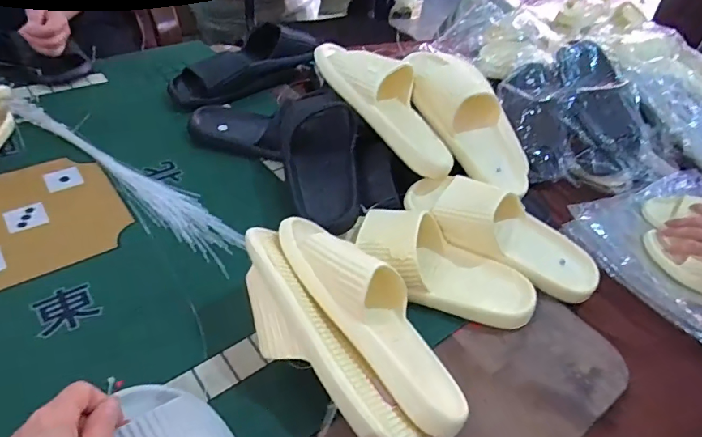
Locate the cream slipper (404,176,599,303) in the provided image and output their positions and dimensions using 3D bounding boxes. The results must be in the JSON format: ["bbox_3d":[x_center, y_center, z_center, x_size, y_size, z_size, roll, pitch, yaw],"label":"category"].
[{"bbox_3d":[0.187,0.008,0.560,0.241,0.056,0.099,30,44,6],"label":"cream slipper"}]

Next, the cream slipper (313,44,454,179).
[{"bbox_3d":[0.052,-0.162,0.625,0.107,0.062,0.252,-33,81,-38],"label":"cream slipper"}]

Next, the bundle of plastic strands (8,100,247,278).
[{"bbox_3d":[-0.332,-0.067,0.647,0.487,0.021,0.068,30,44,23],"label":"bundle of plastic strands"}]

